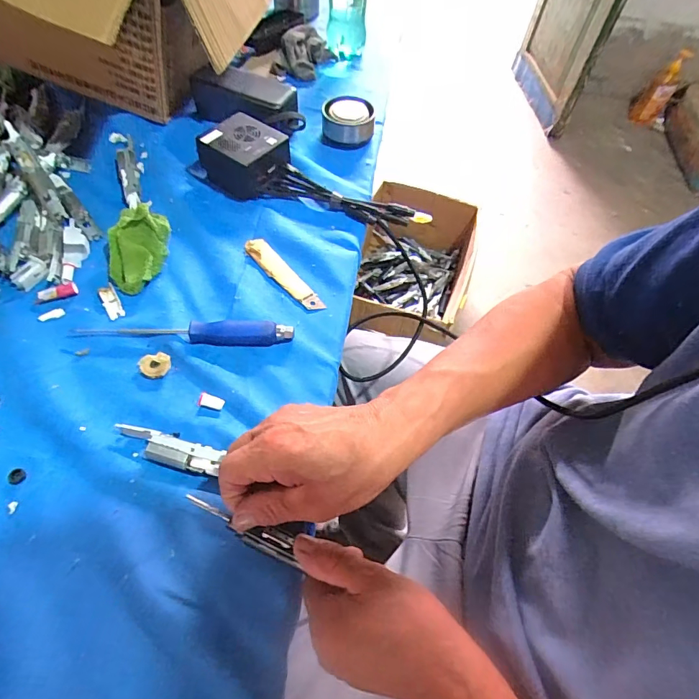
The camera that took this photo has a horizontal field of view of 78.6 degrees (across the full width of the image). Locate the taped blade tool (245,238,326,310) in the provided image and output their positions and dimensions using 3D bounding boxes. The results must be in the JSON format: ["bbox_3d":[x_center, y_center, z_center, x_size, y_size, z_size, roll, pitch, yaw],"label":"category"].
[{"bbox_3d":[-0.066,-0.077,0.429,0.023,0.005,0.107,-38,68,-23],"label":"taped blade tool"}]

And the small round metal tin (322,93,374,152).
[{"bbox_3d":[-0.002,-0.292,0.547,0.065,0.037,0.065,3,59,-3],"label":"small round metal tin"}]

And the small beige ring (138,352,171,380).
[{"bbox_3d":[-0.166,0.013,0.365,0.025,0.005,0.024,2,59,-3],"label":"small beige ring"}]

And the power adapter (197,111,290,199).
[{"bbox_3d":[-0.118,-0.221,0.485,0.079,0.048,0.075,34,62,16],"label":"power adapter"}]

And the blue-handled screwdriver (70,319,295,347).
[{"bbox_3d":[-0.144,-0.017,0.380,0.186,0.015,0.020,2,59,-3],"label":"blue-handled screwdriver"}]

